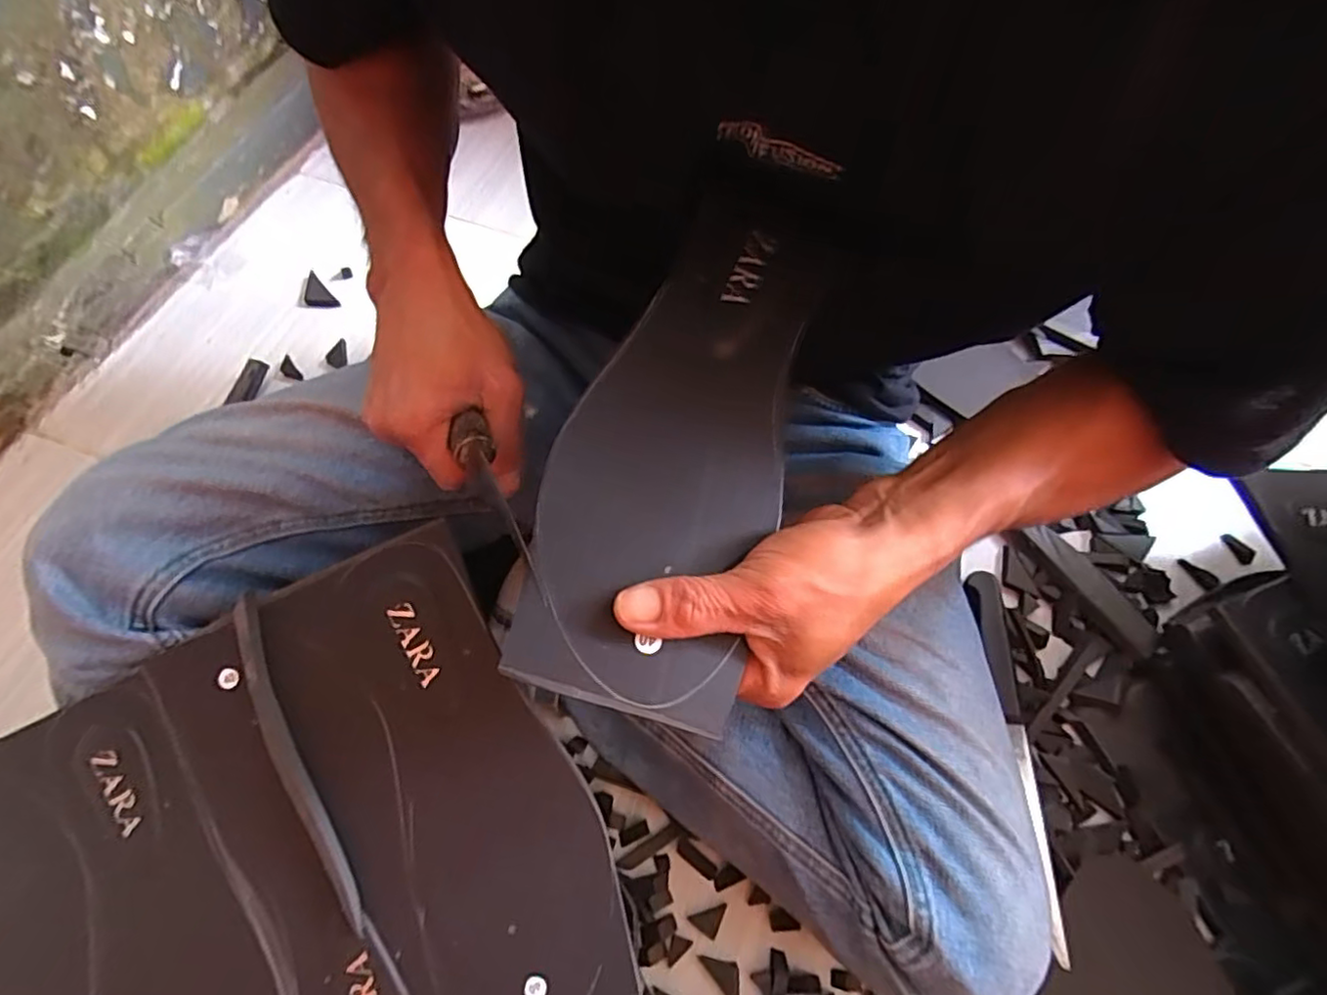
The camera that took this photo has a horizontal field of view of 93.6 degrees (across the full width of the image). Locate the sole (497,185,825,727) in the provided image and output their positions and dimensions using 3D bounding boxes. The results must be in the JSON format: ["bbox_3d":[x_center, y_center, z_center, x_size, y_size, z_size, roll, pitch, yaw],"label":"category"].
[{"bbox_3d":[0.011,-0.034,0.275,0.093,0.008,0.244,18,72,-2],"label":"sole"}]

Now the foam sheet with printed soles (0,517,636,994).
[{"bbox_3d":[-0.295,0.240,0.320,0.523,0.018,0.263,-27,82,-1],"label":"foam sheet with printed soles"}]

